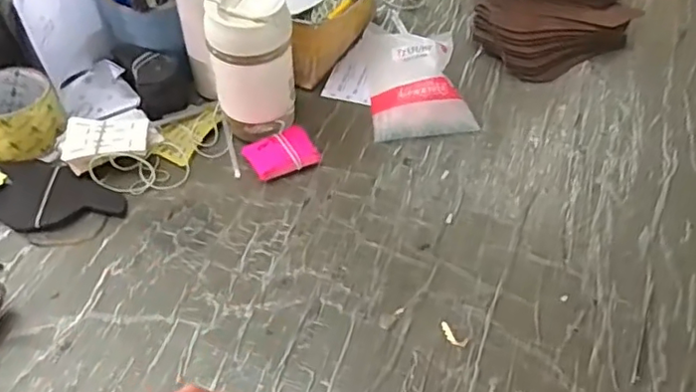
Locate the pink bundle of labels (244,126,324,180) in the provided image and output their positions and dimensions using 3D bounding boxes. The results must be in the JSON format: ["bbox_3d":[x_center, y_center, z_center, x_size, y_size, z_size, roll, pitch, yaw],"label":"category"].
[{"bbox_3d":[-0.069,-0.044,0.624,0.070,0.019,0.050,-27,56,-21],"label":"pink bundle of labels"}]

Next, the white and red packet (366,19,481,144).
[{"bbox_3d":[0.076,-0.144,0.698,0.126,0.043,0.172,-5,51,-5],"label":"white and red packet"}]

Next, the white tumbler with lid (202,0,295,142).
[{"bbox_3d":[-0.099,-0.134,0.608,0.082,0.151,0.074,-11,52,-10],"label":"white tumbler with lid"}]

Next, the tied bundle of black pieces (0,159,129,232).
[{"bbox_3d":[-0.302,-0.004,0.592,0.155,0.008,0.089,-1,50,-2],"label":"tied bundle of black pieces"}]

